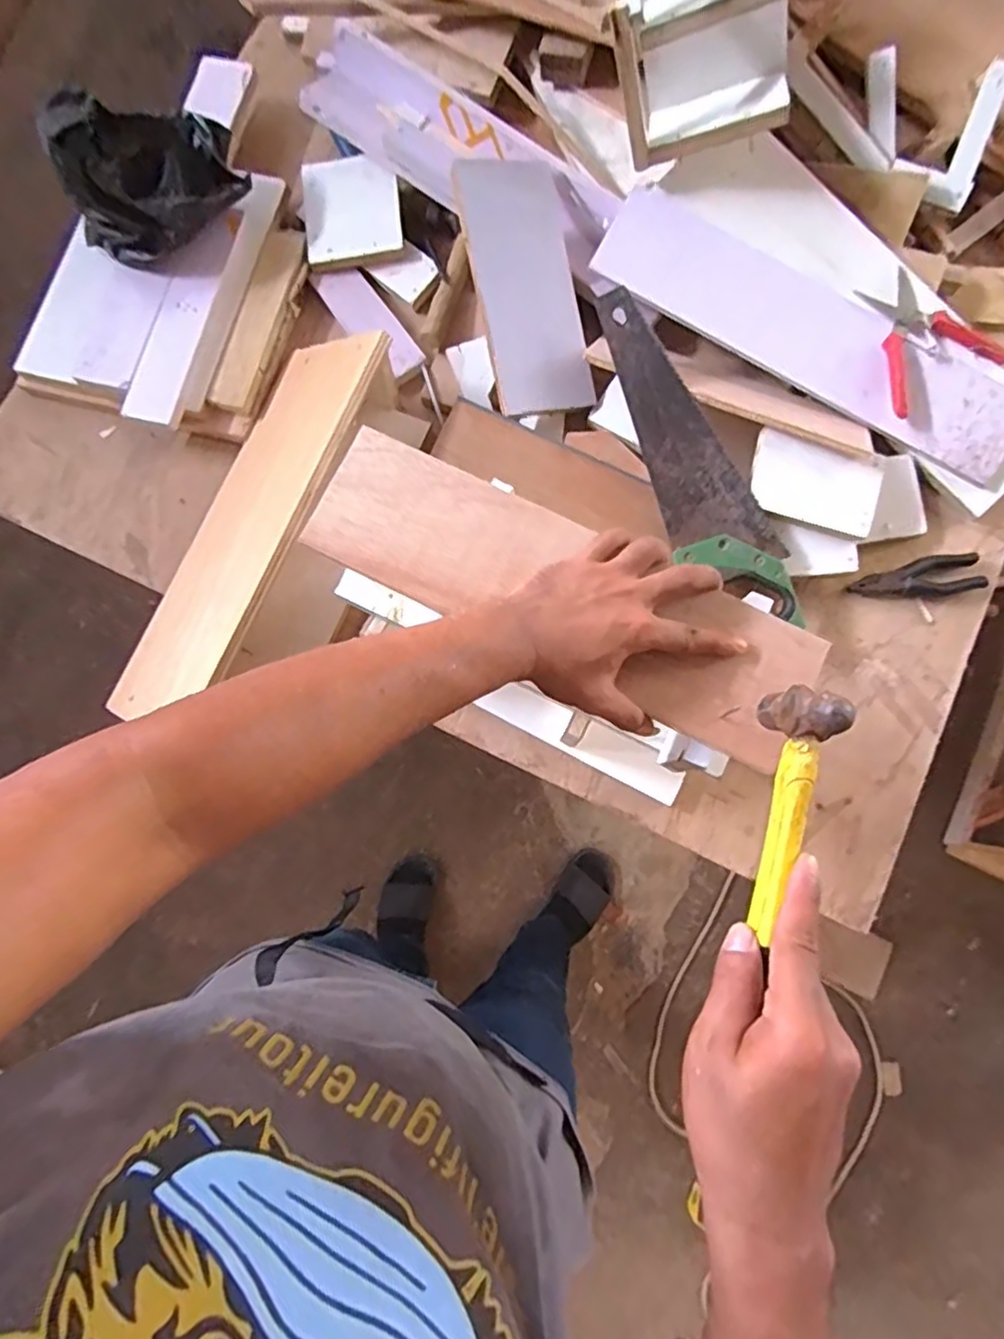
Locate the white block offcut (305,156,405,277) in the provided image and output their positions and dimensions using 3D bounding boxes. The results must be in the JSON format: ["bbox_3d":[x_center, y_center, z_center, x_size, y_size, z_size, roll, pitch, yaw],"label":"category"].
[{"bbox_3d":[-0.195,-0.591,0.826,0.123,0.019,0.130,-8,93,9],"label":"white block offcut"}]

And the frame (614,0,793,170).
[{"bbox_3d":[0.207,-0.733,0.672,0.181,0.171,0.302,-2,101,18],"label":"frame"}]

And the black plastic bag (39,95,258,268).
[{"bbox_3d":[-0.430,-0.607,0.768,0.208,0.106,0.161,-31,79,-5],"label":"black plastic bag"}]

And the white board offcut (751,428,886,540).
[{"bbox_3d":[0.353,-0.210,0.724,0.141,0.017,0.095,17,79,5],"label":"white board offcut"}]

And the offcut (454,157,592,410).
[{"bbox_3d":[0.027,-0.460,0.767,0.126,0.020,0.289,-15,97,-21],"label":"offcut"}]

